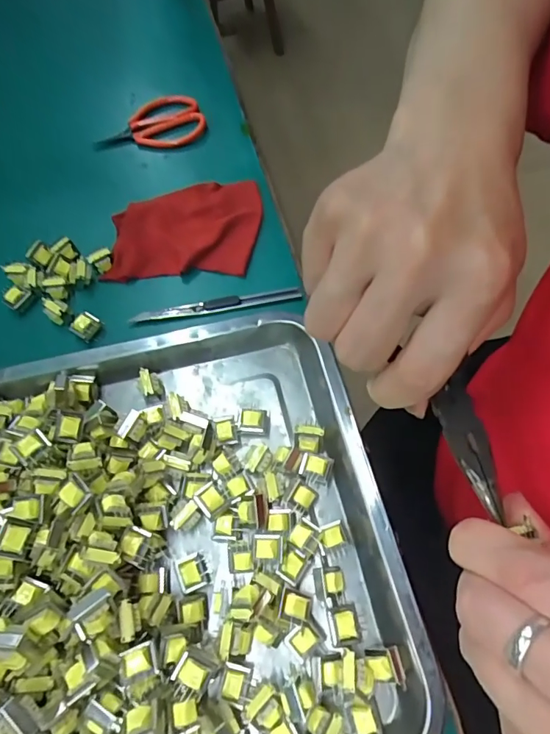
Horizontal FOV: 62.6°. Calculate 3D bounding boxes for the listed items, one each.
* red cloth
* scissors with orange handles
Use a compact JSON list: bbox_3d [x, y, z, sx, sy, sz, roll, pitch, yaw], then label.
[{"bbox_3d":[-0.079,-0.126,0.403,0.126,0.014,0.106,0,64,3],"label":"red cloth"},{"bbox_3d":[-0.133,-0.254,0.473,0.115,0.010,0.068,-13,64,-5],"label":"scissors with orange handles"}]

